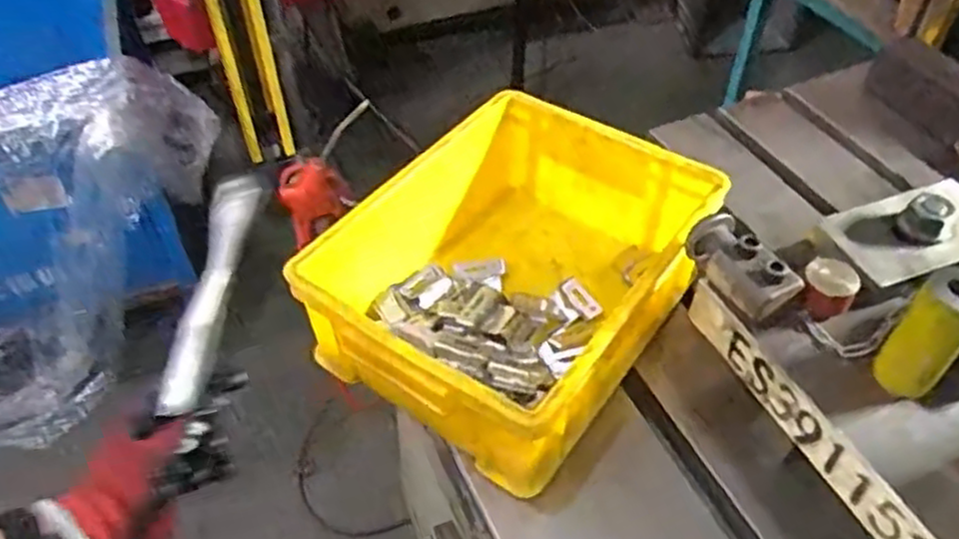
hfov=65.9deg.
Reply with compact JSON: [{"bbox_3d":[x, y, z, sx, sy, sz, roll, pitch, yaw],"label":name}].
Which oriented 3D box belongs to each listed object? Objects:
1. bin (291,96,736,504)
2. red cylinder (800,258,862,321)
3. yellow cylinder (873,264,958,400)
[{"bbox_3d":[0.030,0.008,0.696,0.261,0.137,0.341,28,53,24],"label":"bin"},{"bbox_3d":[0.266,0.016,0.565,0.038,0.034,0.034,30,54,25],"label":"red cylinder"},{"bbox_3d":[0.306,0.045,0.502,0.040,0.093,0.042,-36,57,-29],"label":"yellow cylinder"}]

